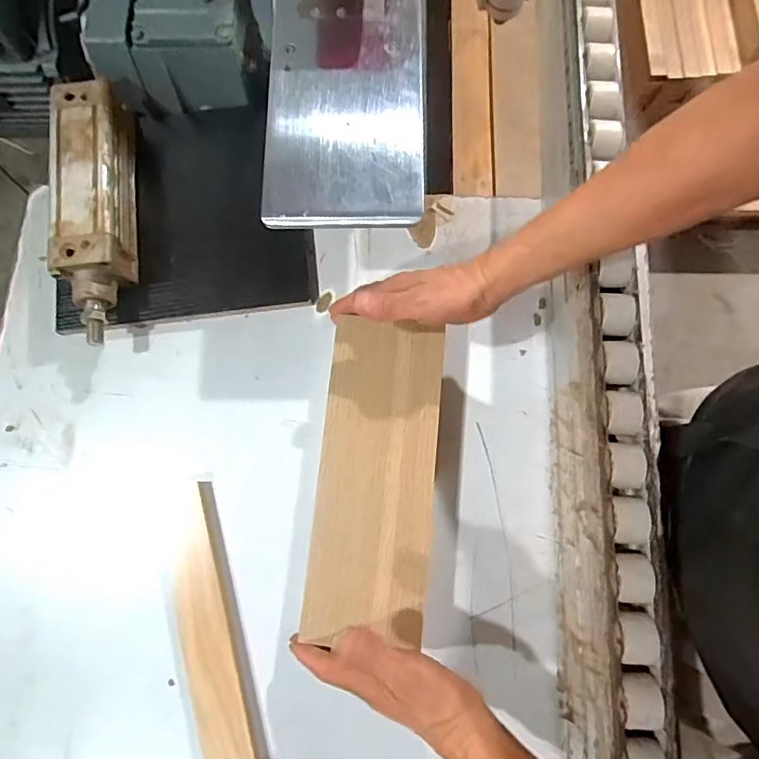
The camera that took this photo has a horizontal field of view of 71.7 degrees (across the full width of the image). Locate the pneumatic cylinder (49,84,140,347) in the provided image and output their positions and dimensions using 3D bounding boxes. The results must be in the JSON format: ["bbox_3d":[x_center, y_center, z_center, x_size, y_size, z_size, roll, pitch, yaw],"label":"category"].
[{"bbox_3d":[-0.293,-0.173,0.551,0.069,0.081,0.278,-8,77,-1],"label":"pneumatic cylinder"}]

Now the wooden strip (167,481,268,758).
[{"bbox_3d":[-0.158,0.248,0.484,0.058,0.028,0.283,-16,77,-3],"label":"wooden strip"}]

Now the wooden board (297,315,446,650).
[{"bbox_3d":[-0.003,0.084,0.481,0.106,0.008,0.278,6,78,2],"label":"wooden board"}]

